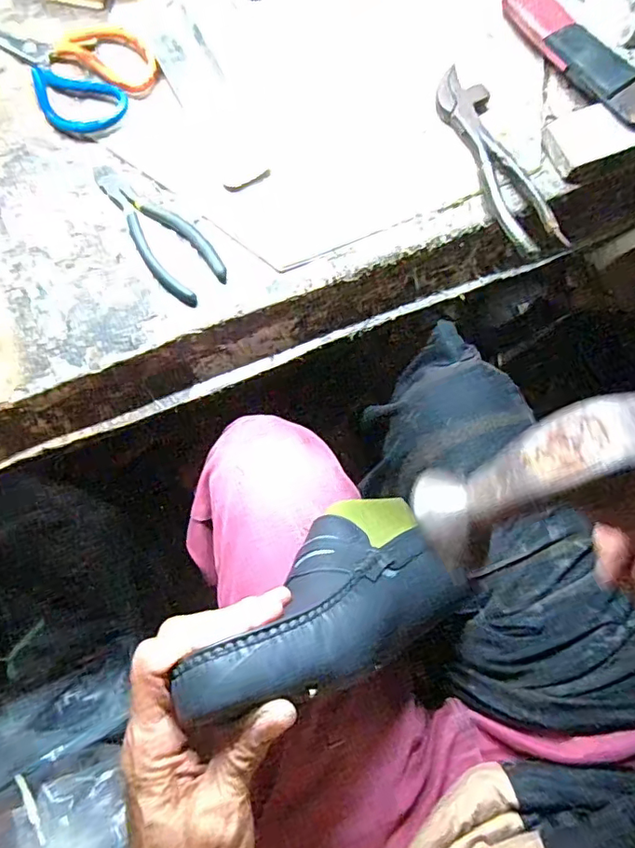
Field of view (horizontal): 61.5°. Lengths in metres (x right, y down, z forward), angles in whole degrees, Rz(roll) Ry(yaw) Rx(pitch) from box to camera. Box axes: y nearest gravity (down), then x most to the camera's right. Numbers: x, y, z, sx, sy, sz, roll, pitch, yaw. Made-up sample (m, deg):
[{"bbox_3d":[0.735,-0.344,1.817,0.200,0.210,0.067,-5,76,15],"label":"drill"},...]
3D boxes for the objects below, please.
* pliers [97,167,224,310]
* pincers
[{"bbox_3d":[-0.136,-0.164,0.449,0.050,0.008,0.147,-39,81,-8],"label":"pliers"},{"bbox_3d":[0.150,-0.226,0.454,0.044,0.019,0.188,-21,78,-5],"label":"pincers"}]

